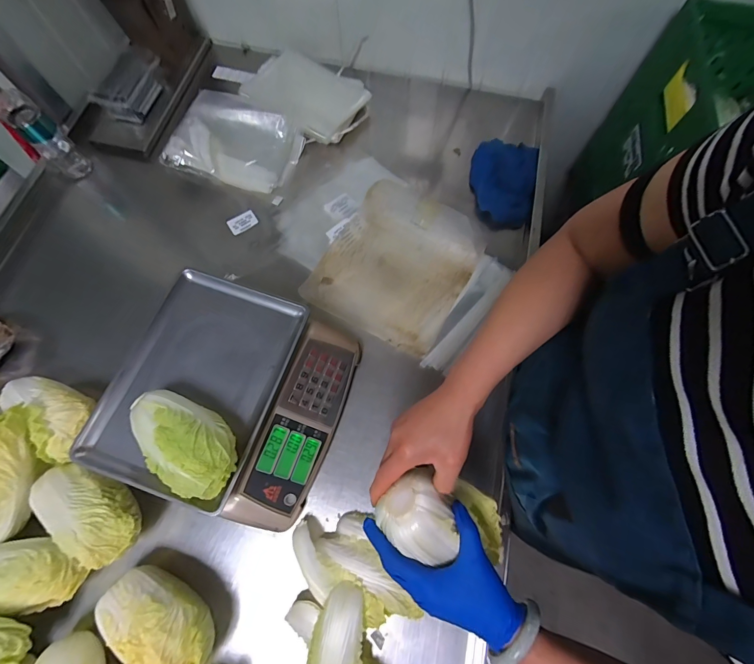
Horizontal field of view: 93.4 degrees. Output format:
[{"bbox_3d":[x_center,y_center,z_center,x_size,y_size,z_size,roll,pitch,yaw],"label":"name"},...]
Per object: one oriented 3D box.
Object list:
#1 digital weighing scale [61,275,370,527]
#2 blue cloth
[{"bbox_3d":[-0.227,0.095,0.567,0.324,0.115,0.315,17,72,6],"label":"digital weighing scale"},{"bbox_3d":[0.267,-0.328,0.762,0.135,0.071,0.195,12,71,4],"label":"blue cloth"}]

